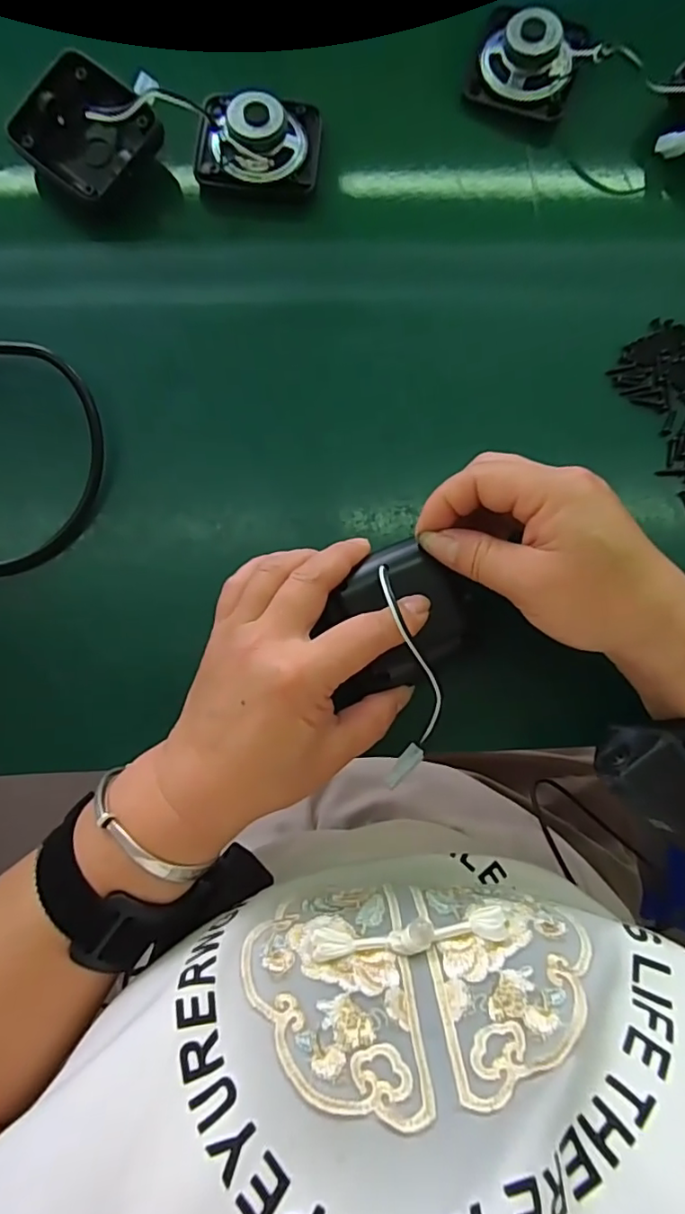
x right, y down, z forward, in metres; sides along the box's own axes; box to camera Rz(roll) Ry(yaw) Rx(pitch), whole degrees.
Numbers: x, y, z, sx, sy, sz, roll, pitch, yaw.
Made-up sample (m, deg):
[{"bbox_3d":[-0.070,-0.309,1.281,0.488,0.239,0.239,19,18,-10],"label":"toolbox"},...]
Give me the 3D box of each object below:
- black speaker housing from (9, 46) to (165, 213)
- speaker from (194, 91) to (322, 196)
[{"bbox_3d":[-0.148,-0.266,0.323,0.066,0.037,0.071,42,82,5],"label":"black speaker housing"},{"bbox_3d":[-0.049,-0.275,0.328,0.069,0.033,0.057,6,81,-1],"label":"speaker"}]

